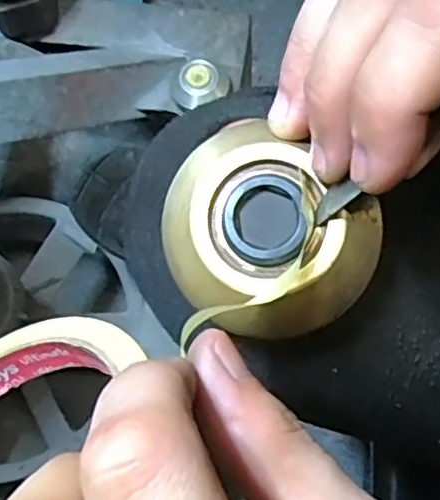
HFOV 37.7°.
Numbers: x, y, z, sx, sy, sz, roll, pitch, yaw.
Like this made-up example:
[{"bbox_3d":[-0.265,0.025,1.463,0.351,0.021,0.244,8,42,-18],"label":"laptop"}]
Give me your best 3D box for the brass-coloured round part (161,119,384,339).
[{"bbox_3d":[0.012,-0.003,0.183,0.061,0.020,0.050,32,76,12],"label":"brass-coloured round part"}]

